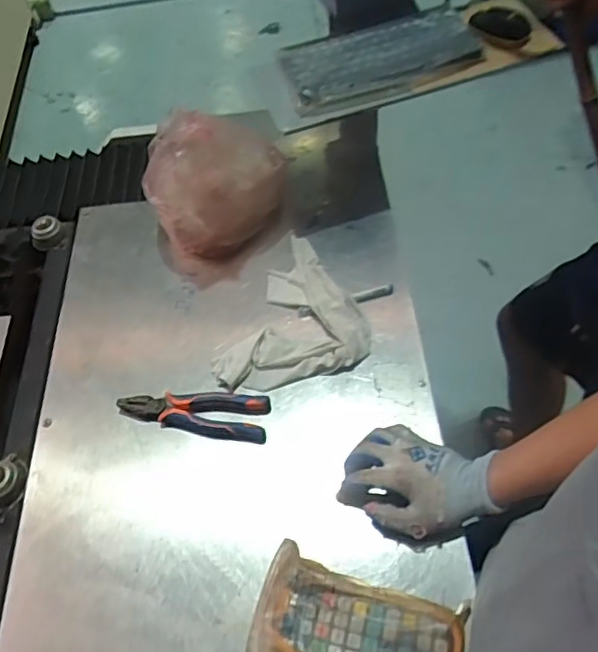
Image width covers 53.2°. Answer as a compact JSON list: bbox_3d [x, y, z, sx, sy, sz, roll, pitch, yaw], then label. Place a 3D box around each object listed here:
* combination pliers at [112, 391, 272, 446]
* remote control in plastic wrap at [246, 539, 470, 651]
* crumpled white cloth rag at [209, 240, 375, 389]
[{"bbox_3d":[-0.138,0.110,0.785,0.196,0.029,0.062,4,55,9],"label":"combination pliers"},{"bbox_3d":[0.062,0.311,0.619,0.216,0.040,0.124,9,56,13],"label":"remote control in plastic wrap"},{"bbox_3d":[-0.027,0.000,0.847,0.215,0.050,0.201,-25,56,-11],"label":"crumpled white cloth rag"}]

